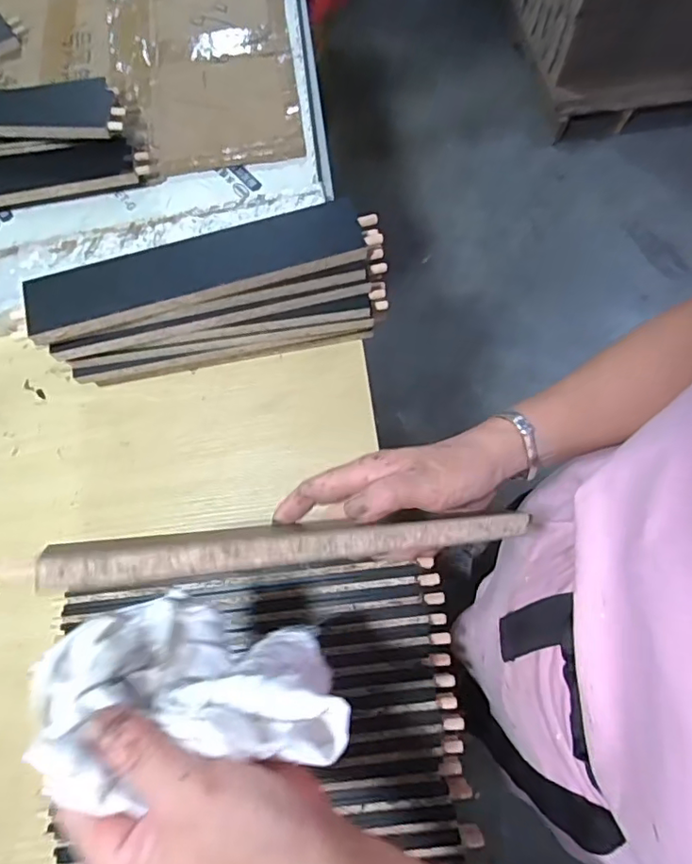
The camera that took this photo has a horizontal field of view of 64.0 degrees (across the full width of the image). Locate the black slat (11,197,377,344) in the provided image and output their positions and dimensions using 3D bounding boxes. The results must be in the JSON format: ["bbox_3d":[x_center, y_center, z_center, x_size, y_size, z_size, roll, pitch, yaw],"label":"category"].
[{"bbox_3d":[-0.124,-0.142,0.474,0.297,0.016,0.062,-16,73,-5],"label":"black slat"}]

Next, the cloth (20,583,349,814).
[{"bbox_3d":[-0.070,0.123,0.278,0.126,0.106,0.083,-10,72,-3],"label":"cloth"}]

